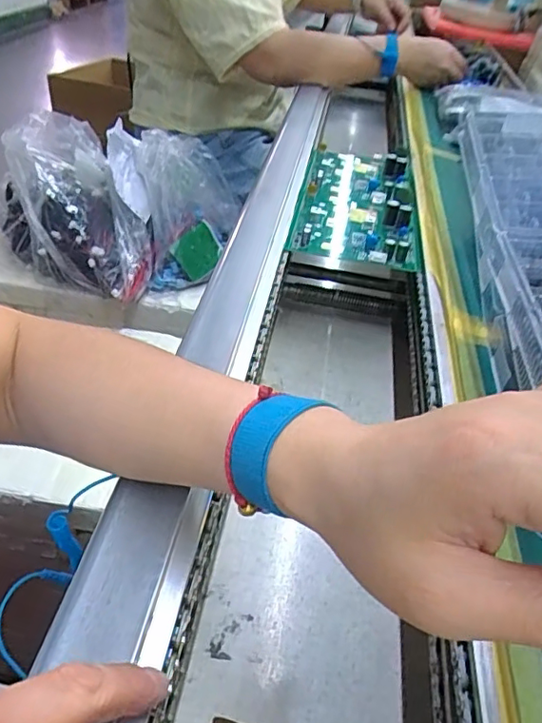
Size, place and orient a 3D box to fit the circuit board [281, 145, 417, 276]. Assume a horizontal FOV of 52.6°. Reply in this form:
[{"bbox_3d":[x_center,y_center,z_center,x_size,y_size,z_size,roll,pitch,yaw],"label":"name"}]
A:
[{"bbox_3d":[0.091,-0.177,0.584,0.119,0.030,0.254,10,40,3],"label":"circuit board"}]

